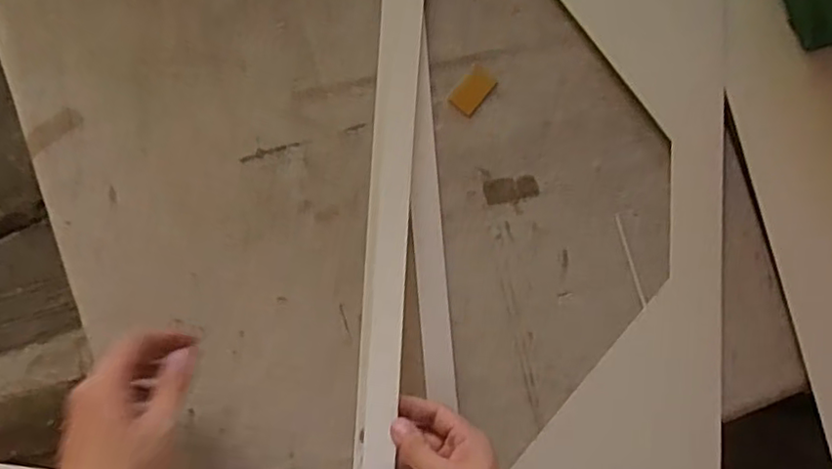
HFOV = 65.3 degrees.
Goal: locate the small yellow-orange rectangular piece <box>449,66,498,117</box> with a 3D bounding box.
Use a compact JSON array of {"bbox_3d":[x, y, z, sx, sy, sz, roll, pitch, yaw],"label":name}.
[{"bbox_3d":[0.051,-0.129,0.580,0.025,0.005,0.042,39,82,-4],"label":"small yellow-orange rectangular piece"}]

